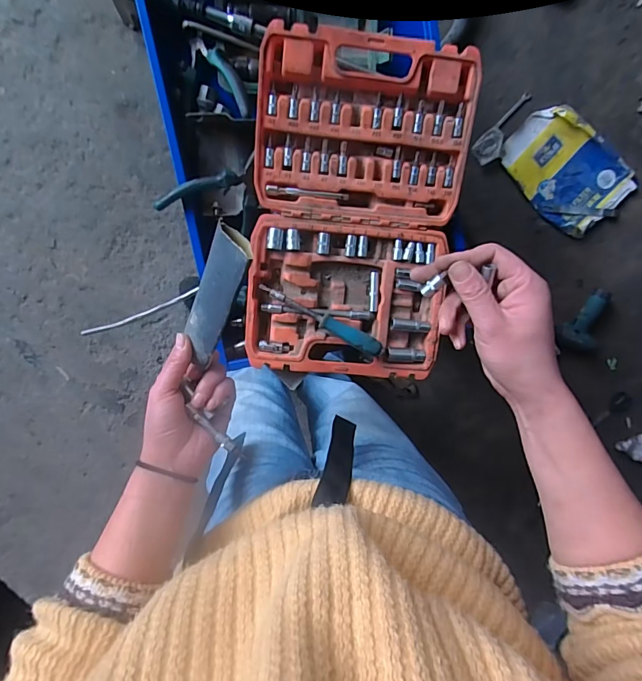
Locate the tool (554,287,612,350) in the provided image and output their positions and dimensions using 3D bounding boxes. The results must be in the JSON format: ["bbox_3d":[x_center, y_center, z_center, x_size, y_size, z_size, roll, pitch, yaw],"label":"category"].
[{"bbox_3d":[0.774,-0.057,1.249,0.076,0.108,0.181,20,109,-3],"label":"tool"}]

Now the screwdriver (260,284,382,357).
[{"bbox_3d":[0.000,-0.025,0.529,0.165,0.018,0.020,28,99,-6],"label":"screwdriver"}]

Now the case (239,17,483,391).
[{"bbox_3d":[0.043,-0.145,0.515,0.241,0.081,0.374,5,100,-2],"label":"case"}]

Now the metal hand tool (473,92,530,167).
[{"bbox_3d":[0.494,-0.564,1.150,0.068,0.030,0.206,41,97,-7],"label":"metal hand tool"}]

